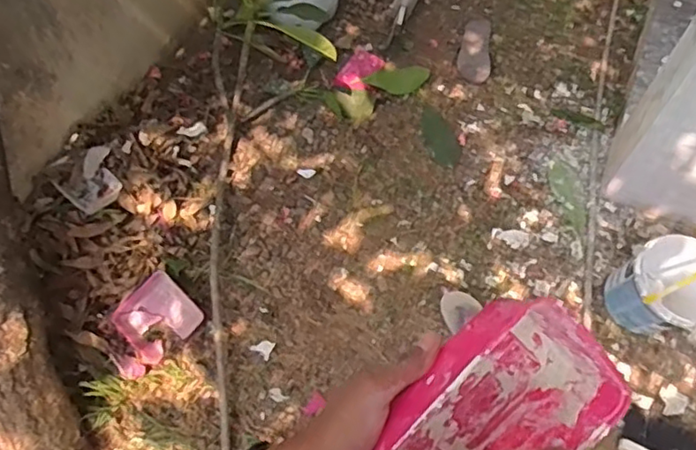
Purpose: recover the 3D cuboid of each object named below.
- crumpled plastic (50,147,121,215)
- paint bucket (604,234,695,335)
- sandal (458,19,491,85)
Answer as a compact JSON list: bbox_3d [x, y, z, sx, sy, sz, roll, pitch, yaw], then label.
[{"bbox_3d":[-0.632,-0.106,1.514,0.149,0.039,0.129,-43,98,-17],"label":"crumpled plastic"},{"bbox_3d":[0.738,0.137,1.389,0.210,0.255,0.197,0,65,0],"label":"paint bucket"},{"bbox_3d":[0.388,-0.539,1.856,0.092,0.033,0.255,8,65,3],"label":"sandal"}]

